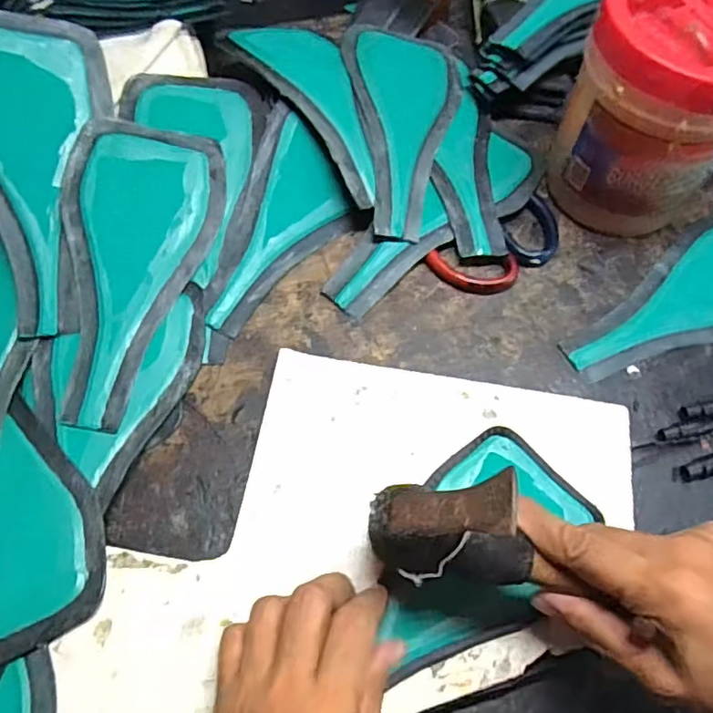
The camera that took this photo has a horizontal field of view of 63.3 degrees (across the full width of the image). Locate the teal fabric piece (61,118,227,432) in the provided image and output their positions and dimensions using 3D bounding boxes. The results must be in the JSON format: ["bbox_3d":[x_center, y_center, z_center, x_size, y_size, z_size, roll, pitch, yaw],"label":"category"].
[{"bbox_3d":[-0.158,-0.061,0.390,0.099,0.018,0.212,12,75,-7],"label":"teal fabric piece"}]

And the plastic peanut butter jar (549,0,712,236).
[{"bbox_3d":[0.206,-0.165,0.395,0.104,0.134,0.103,0,66,-1],"label":"plastic peanut butter jar"}]

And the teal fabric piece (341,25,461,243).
[{"bbox_3d":[0.044,-0.182,0.458,0.098,0.011,0.202,2,69,-19],"label":"teal fabric piece"}]

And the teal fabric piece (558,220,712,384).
[{"bbox_3d":[0.243,-0.052,0.420,0.218,0.010,0.091,-16,67,-8],"label":"teal fabric piece"}]

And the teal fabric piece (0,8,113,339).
[{"bbox_3d":[-0.220,-0.123,0.391,0.096,0.038,0.218,-6,87,-4],"label":"teal fabric piece"}]

